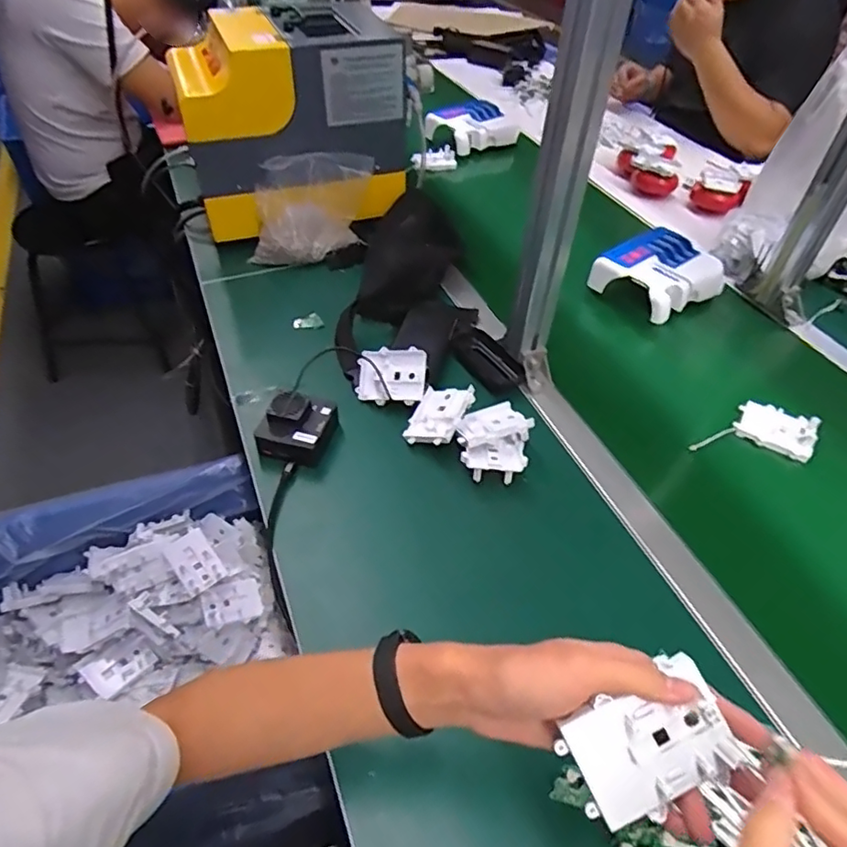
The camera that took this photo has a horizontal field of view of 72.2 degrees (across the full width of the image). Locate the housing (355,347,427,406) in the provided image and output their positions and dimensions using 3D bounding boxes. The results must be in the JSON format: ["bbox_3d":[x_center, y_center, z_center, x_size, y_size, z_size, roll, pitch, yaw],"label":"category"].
[{"bbox_3d":[-0.040,-0.060,0.733,0.087,0.025,0.069,6,89,12],"label":"housing"}]

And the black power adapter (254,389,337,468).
[{"bbox_3d":[-0.141,0.005,0.669,0.070,0.059,0.077,14,47,13],"label":"black power adapter"}]

